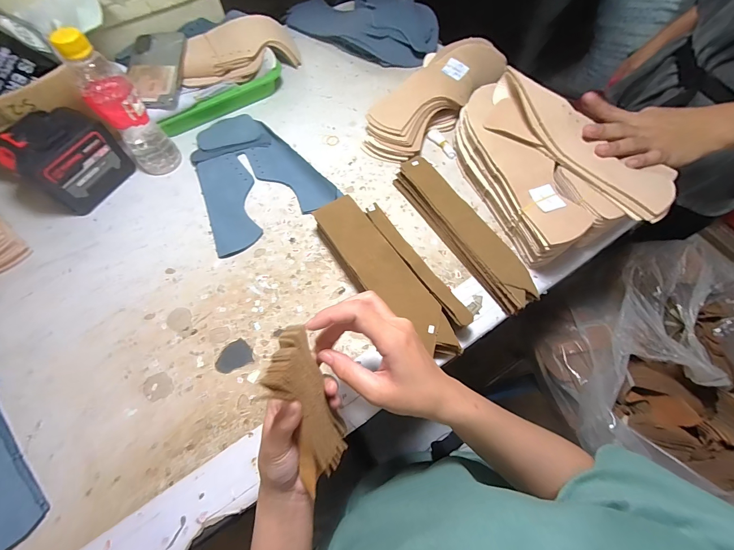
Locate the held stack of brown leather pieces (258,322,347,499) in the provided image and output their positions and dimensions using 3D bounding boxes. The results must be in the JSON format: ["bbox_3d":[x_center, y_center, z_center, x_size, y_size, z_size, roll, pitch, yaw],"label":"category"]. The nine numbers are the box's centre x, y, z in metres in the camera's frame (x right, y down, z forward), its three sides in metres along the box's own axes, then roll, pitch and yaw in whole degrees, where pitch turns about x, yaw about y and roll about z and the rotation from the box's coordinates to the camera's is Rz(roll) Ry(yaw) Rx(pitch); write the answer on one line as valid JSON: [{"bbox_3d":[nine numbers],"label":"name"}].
[{"bbox_3d":[-0.048,0.110,0.261,0.016,0.140,0.050,-1,29,27],"label":"held stack of brown leather pieces"}]

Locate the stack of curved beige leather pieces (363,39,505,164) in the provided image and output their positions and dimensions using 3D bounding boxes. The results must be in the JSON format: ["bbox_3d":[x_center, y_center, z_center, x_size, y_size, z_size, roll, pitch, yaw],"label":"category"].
[{"bbox_3d":[0.111,-0.287,0.518,0.269,0.074,0.104,-40,71,-17],"label":"stack of curved beige leather pieces"}]

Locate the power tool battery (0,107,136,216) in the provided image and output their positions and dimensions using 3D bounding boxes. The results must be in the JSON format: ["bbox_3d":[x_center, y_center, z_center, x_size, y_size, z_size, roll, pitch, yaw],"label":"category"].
[{"bbox_3d":[-0.420,-0.164,0.456,0.073,0.107,0.114,26,67,12],"label":"power tool battery"}]

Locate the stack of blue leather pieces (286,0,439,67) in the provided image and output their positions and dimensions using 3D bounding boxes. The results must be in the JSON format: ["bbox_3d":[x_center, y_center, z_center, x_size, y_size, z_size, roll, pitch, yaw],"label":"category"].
[{"bbox_3d":[0.007,-0.520,0.643,0.326,0.055,0.193,36,69,16],"label":"stack of blue leather pieces"}]

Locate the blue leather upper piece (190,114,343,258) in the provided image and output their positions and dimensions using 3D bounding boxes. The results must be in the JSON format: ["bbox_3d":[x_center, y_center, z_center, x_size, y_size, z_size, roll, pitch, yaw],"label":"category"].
[{"bbox_3d":[-0.179,-0.158,0.494,0.179,0.018,0.228,-30,68,-14],"label":"blue leather upper piece"}]

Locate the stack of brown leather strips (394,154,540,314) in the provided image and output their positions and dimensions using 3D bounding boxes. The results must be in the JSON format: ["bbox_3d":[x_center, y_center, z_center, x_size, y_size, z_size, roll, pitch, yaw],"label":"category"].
[{"bbox_3d":[0.125,-0.061,0.426,0.043,0.042,0.244,-28,68,-13],"label":"stack of brown leather strips"}]

